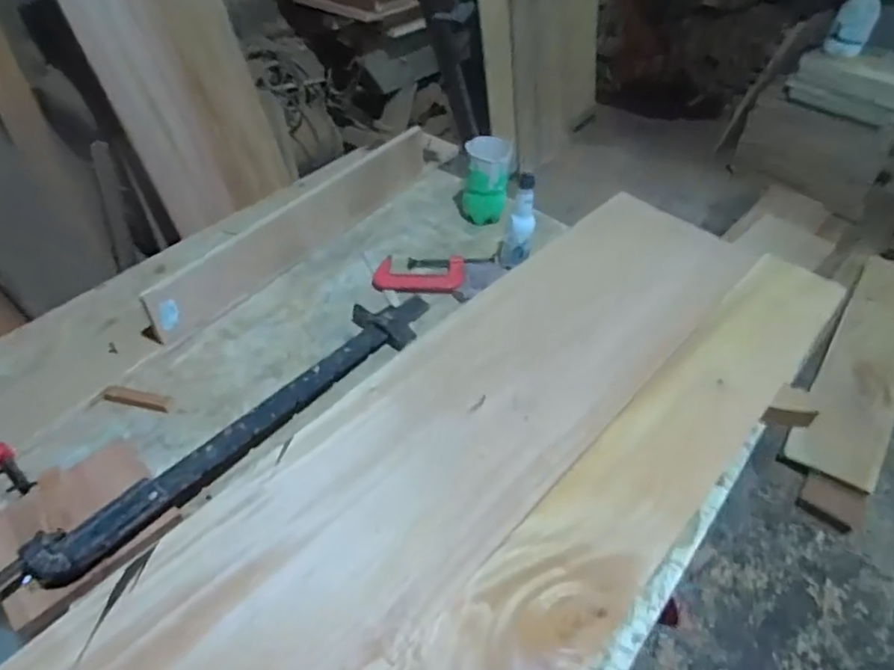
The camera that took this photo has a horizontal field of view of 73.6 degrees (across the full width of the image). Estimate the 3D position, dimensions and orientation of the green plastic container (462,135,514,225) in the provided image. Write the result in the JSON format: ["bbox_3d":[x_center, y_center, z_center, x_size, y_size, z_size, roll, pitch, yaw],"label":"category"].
[{"bbox_3d":[0.079,-0.313,1.225,0.092,0.157,0.081,5,47,2],"label":"green plastic container"}]

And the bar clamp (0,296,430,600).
[{"bbox_3d":[-0.292,0.125,0.872,0.100,0.066,0.744,33,54,25],"label":"bar clamp"}]

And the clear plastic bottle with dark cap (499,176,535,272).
[{"bbox_3d":[0.132,-0.199,1.086,0.056,0.165,0.063,7,47,4],"label":"clear plastic bottle with dark cap"}]

